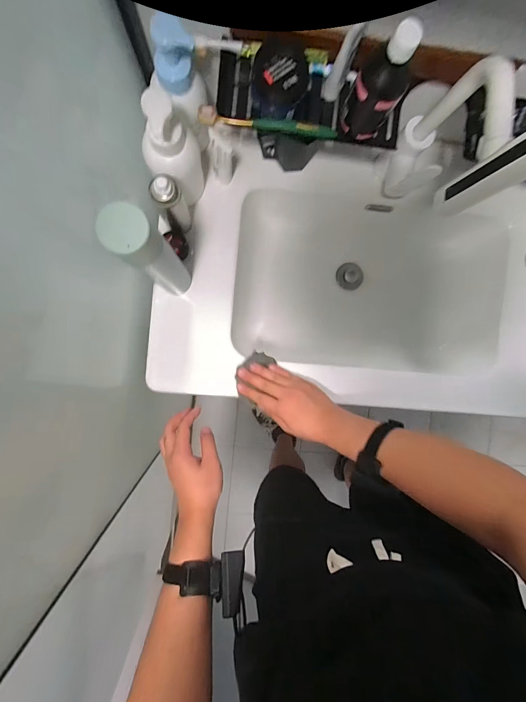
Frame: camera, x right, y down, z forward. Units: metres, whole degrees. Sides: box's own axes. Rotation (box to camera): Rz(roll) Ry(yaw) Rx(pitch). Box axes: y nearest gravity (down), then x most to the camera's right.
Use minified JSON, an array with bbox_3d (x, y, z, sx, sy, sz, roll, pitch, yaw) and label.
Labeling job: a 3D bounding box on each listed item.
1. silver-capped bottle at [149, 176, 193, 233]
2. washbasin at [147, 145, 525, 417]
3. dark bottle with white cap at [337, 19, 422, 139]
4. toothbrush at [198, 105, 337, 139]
[{"bbox_3d":[-0.135,-0.216,0.465,0.041,0.133,0.034,-24,95,-3],"label":"silver-capped bottle"},{"bbox_3d":[0.192,-0.126,0.645,0.759,0.192,0.446,5,93,-5],"label":"washbasin"},{"bbox_3d":[0.140,-0.313,0.363,0.060,0.127,0.054,31,90,-6],"label":"dark bottle with white cap"},{"bbox_3d":[0.009,-0.304,0.410,0.183,0.017,0.015,2,93,-5],"label":"toothbrush"}]

